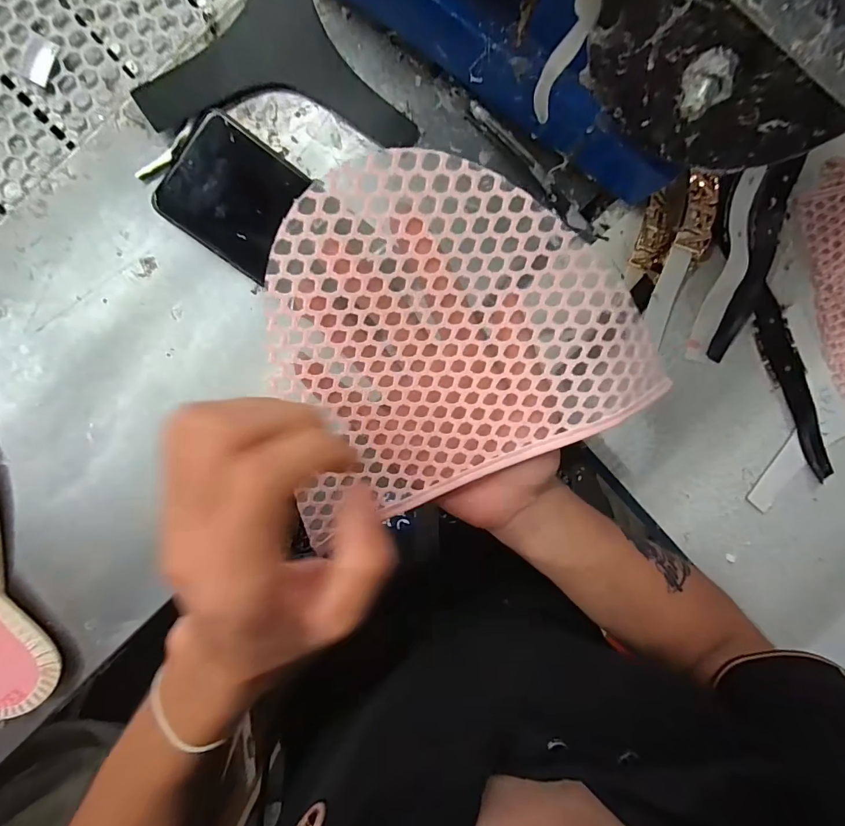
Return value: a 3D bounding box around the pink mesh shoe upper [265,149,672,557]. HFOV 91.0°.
[{"bbox_3d":[0.008,-0.038,0.198,0.182,0.027,0.156,-27,100,1],"label":"pink mesh shoe upper"}]

